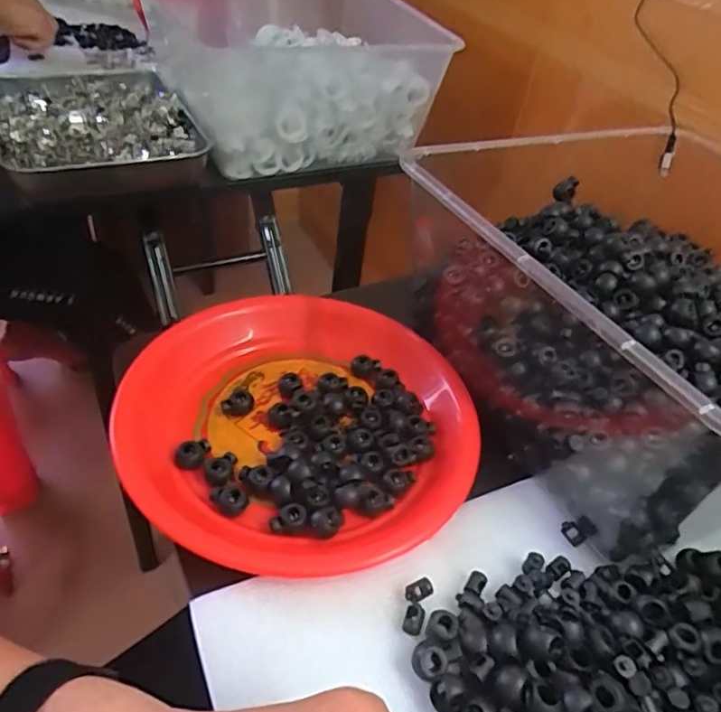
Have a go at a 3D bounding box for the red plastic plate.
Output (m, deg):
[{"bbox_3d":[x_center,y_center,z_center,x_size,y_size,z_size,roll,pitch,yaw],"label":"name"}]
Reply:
[{"bbox_3d":[-0.036,0.039,0.402,0.220,0.027,0.230,3,43,-3],"label":"red plastic plate"}]

